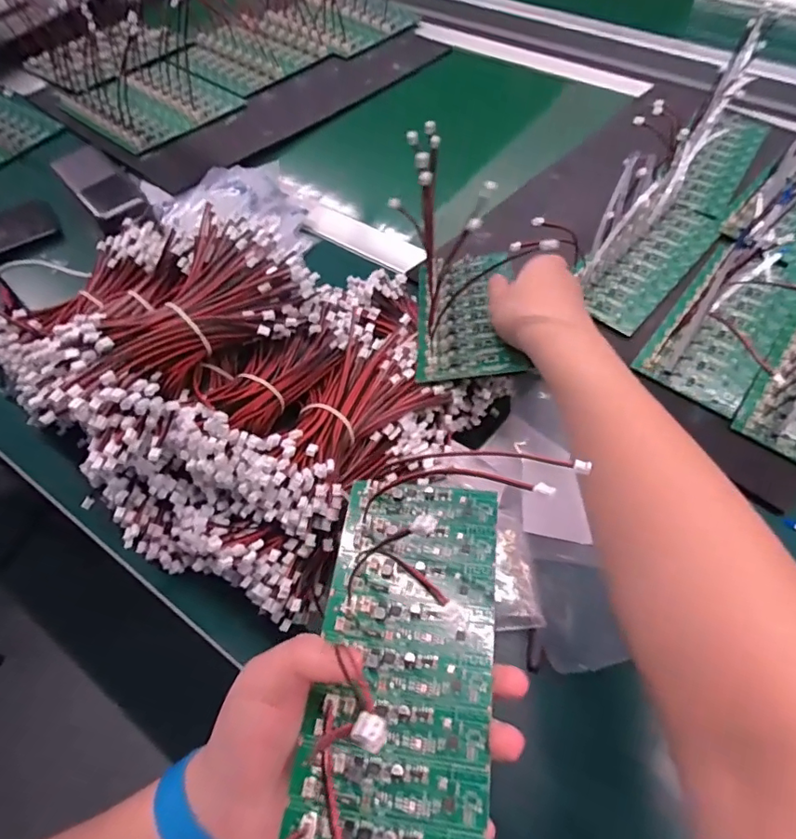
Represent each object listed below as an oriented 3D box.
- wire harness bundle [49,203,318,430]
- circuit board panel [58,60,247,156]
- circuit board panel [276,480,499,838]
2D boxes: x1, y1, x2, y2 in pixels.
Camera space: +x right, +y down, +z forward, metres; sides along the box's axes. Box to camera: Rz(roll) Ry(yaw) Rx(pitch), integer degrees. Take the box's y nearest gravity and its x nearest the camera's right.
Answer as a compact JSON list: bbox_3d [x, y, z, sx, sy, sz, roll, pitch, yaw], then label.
[{"bbox_3d":[-0.125,-0.058,0.322,0.078,0.040,0.166,29,63,17],"label":"wire harness bundle"},{"bbox_3d":[-0.313,-0.401,0.659,0.177,0.015,0.158,37,65,21],"label":"circuit board panel"},{"bbox_3d":[0.003,0.118,0.243,0.081,0.007,0.193,7,55,5],"label":"circuit board panel"}]

